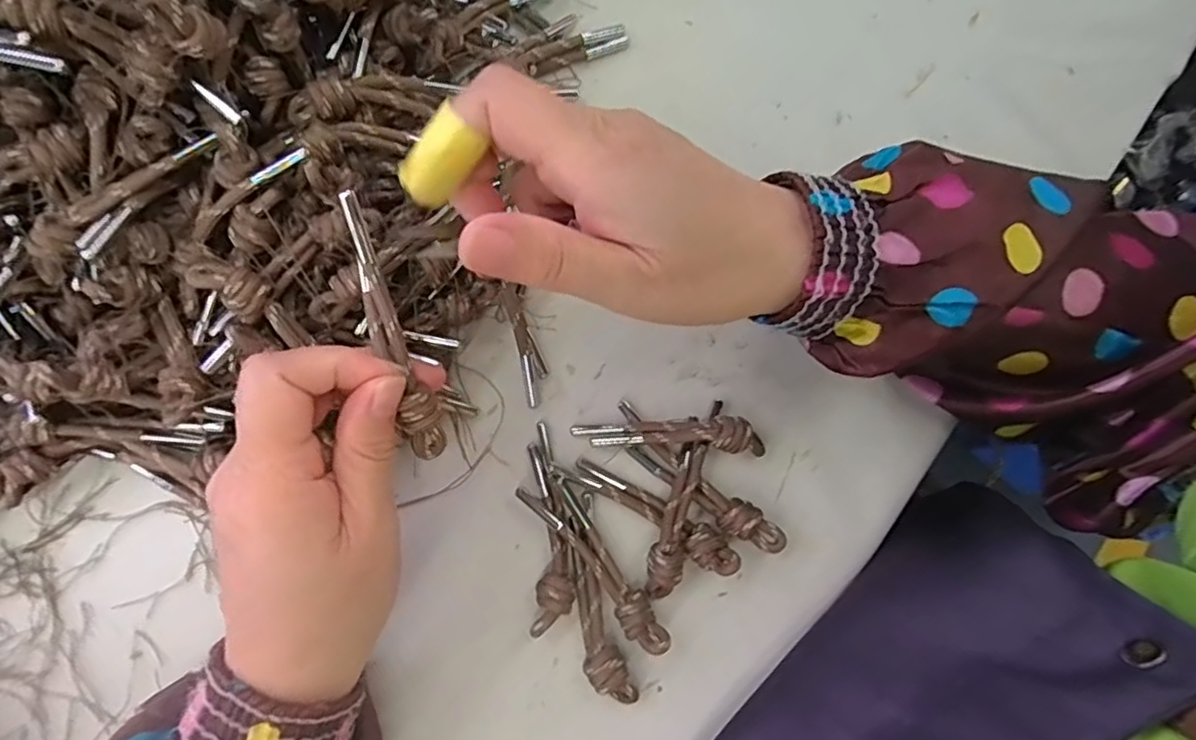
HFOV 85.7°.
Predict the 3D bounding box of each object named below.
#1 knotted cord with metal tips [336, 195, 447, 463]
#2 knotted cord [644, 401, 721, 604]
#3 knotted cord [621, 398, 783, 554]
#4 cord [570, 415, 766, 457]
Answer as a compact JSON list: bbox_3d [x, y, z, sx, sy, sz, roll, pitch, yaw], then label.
[{"bbox_3d":[-0.071,-0.012,0.222,0.013,0.011,0.093,-17,102,-5],"label":"knotted cord with metal tips"},{"bbox_3d":[0.037,0.054,0.282,0.014,0.017,0.087,18,78,2],"label":"knotted cord"},{"bbox_3d":[0.042,0.048,0.283,0.090,0.015,0.017,39,80,6],"label":"knotted cord"},{"bbox_3d":[0.031,0.029,0.288,0.082,0.018,0.014,0,78,12],"label":"cord"}]

